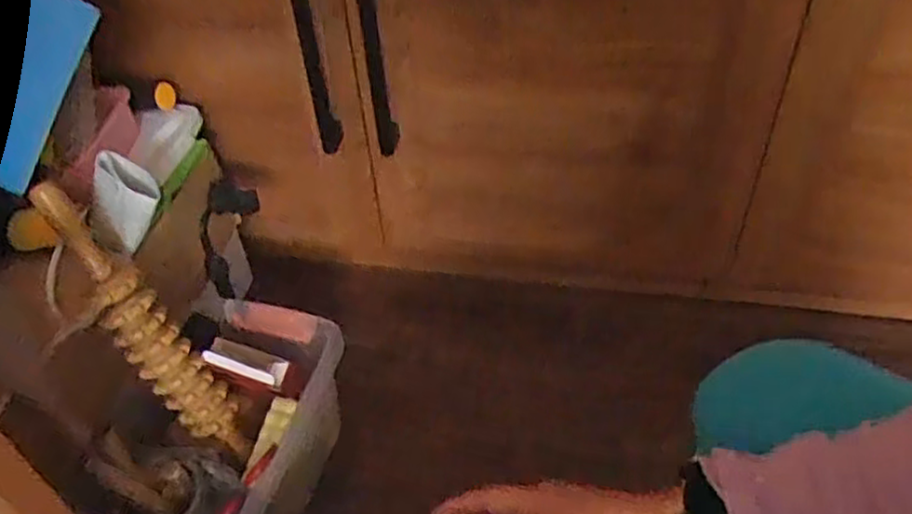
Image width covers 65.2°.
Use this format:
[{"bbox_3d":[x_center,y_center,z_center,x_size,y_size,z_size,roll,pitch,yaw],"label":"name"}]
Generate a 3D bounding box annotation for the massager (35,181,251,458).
[{"bbox_3d":[-0.296,0.071,0.680,0.040,0.313,0.053,-3,32,51],"label":"massager"}]

